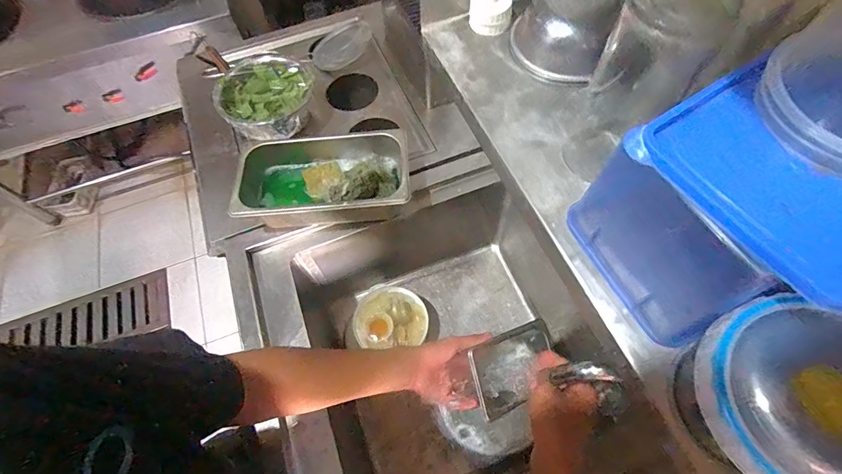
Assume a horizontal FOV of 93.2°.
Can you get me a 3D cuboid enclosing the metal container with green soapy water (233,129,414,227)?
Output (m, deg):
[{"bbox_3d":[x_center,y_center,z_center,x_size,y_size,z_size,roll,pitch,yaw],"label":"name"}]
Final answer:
[{"bbox_3d":[-0.188,-0.106,0.785,0.324,0.102,0.181,-6,62,-1],"label":"metal container with green soapy water"}]

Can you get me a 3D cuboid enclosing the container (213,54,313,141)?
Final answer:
[{"bbox_3d":[-0.342,-0.304,0.884,0.200,0.073,0.228,-12,62,-5],"label":"container"}]

